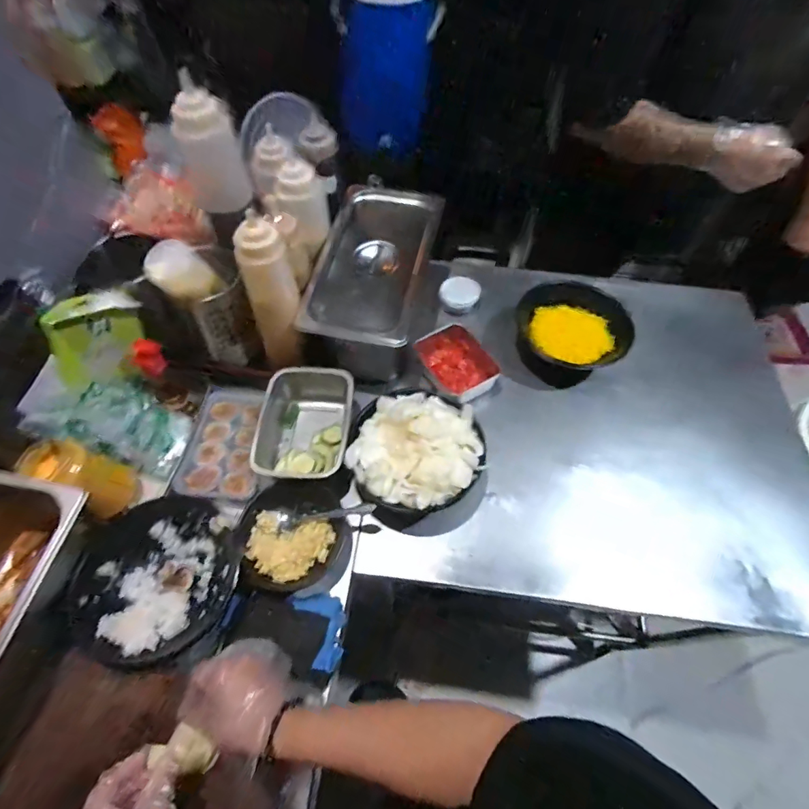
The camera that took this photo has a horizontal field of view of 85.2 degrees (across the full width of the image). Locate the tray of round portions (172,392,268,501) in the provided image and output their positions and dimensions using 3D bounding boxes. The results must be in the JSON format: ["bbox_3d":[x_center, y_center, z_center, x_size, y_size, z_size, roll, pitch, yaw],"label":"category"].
[{"bbox_3d":[-0.270,0.053,0.681,0.119,0.036,0.183,7,59,2],"label":"tray of round portions"}]

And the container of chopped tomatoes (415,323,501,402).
[{"bbox_3d":[0.092,-0.070,0.768,0.101,0.046,0.129,-31,65,-19],"label":"container of chopped tomatoes"}]

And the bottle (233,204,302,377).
[{"bbox_3d":[-0.191,-0.148,0.637,0.065,0.224,0.065,-2,59,-3],"label":"bottle"}]

